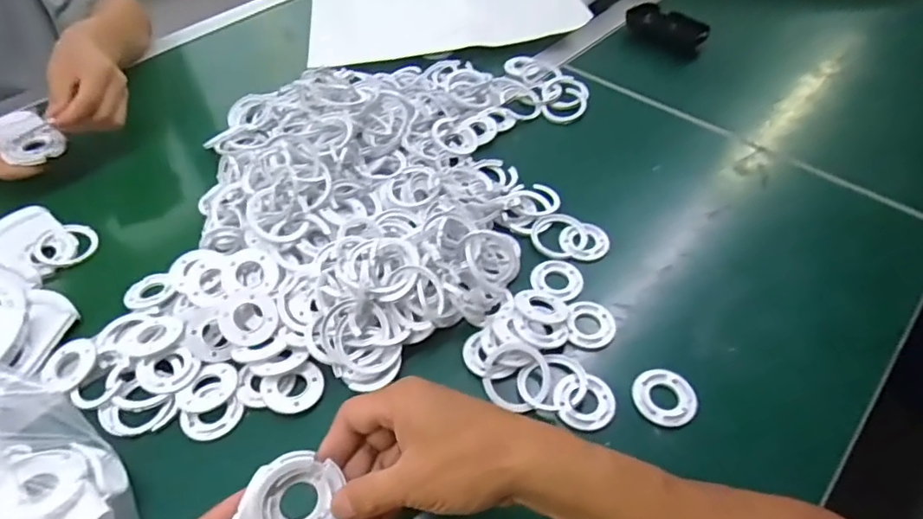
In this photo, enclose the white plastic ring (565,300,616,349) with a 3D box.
[{"bbox_3d":[0.105,0.052,0.449,0.039,0.007,0.043,12,50,12],"label":"white plastic ring"}]

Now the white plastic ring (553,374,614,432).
[{"bbox_3d":[0.090,0.103,0.403,0.043,0.008,0.040,-1,49,1],"label":"white plastic ring"}]

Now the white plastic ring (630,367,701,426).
[{"bbox_3d":[0.149,0.101,0.406,0.043,0.007,0.044,-1,49,1],"label":"white plastic ring"}]

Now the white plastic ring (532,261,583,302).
[{"bbox_3d":[0.084,0.016,0.479,0.043,0.004,0.039,23,53,21],"label":"white plastic ring"}]

